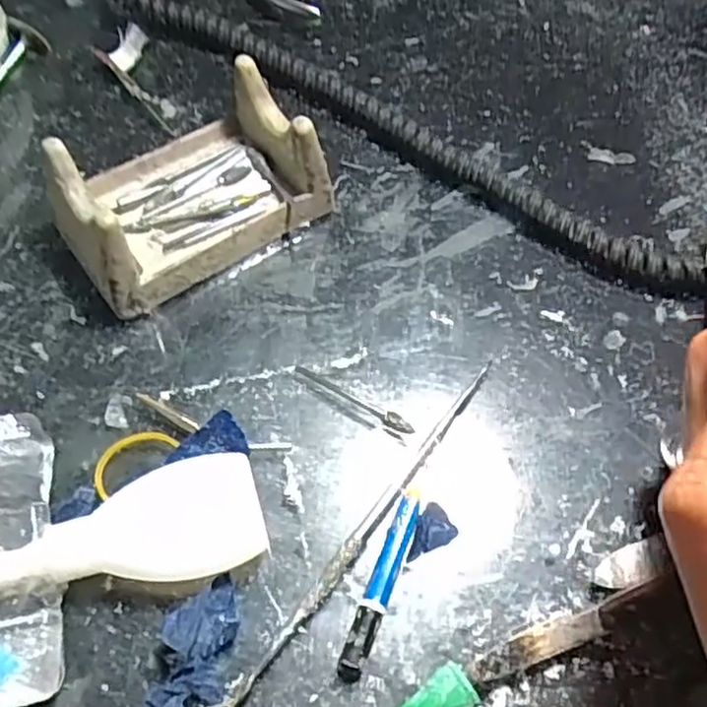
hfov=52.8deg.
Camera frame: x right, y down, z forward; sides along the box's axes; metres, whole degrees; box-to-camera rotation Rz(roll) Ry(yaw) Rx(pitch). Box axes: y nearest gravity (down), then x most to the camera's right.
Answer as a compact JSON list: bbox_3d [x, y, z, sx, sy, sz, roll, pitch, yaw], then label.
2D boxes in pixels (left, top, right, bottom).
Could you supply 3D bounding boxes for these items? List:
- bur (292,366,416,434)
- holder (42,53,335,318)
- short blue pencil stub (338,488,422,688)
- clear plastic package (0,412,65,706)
[{"bbox_3d":[0.000,0.016,0.253,0.048,0.004,0.006,29,62,14],"label":"bur"},{"bbox_3d":[-0.067,-0.067,0.277,0.097,0.044,0.063,-32,66,-20],"label":"holder"},{"bbox_3d":[0.009,0.070,0.220,0.008,0.008,0.060,20,60,9],"label":"short blue pencil stub"},{"bbox_3d":[-0.105,0.061,0.216,0.026,0.016,0.086,-11,61,-10],"label":"clear plastic package"}]

